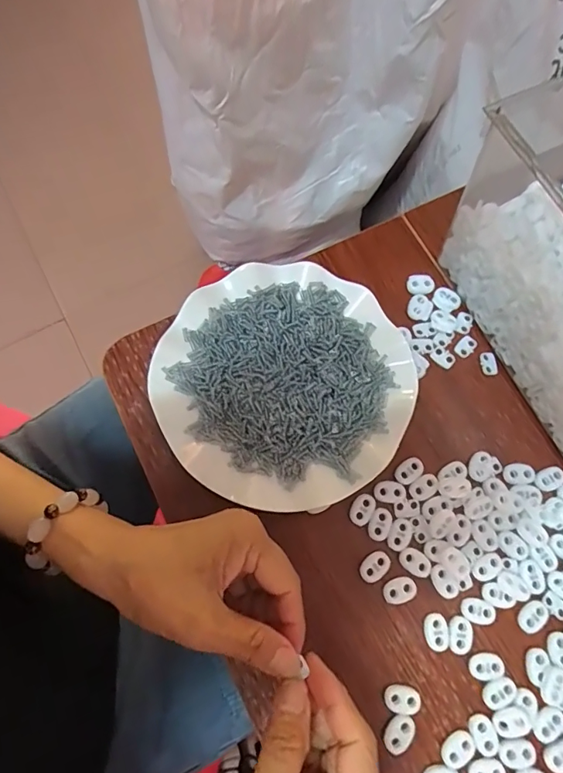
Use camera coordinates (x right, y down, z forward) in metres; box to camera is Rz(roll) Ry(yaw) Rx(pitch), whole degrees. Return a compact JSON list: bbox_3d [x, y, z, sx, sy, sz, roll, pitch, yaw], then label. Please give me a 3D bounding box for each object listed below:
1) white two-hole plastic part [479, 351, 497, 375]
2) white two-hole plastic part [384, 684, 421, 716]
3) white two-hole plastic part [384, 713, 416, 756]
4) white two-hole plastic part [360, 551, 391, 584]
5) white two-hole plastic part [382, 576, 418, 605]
[{"bbox_3d":[0.165,-0.018,0.363,0.011,0.004,0.019,-11,74,-4],"label":"white two-hole plastic part"},{"bbox_3d":[0.078,0.201,0.293,0.023,0.006,0.015,6,74,1],"label":"white two-hole plastic part"},{"bbox_3d":[0.074,0.219,0.286,0.015,0.006,0.023,42,77,11],"label":"white two-hole plastic part"},{"bbox_3d":[0.065,0.125,0.314,0.023,0.004,0.016,-38,78,-11],"label":"white two-hole plastic part"},{"bbox_3d":[0.081,0.140,0.310,0.023,0.004,0.016,-23,75,-7],"label":"white two-hole plastic part"}]

